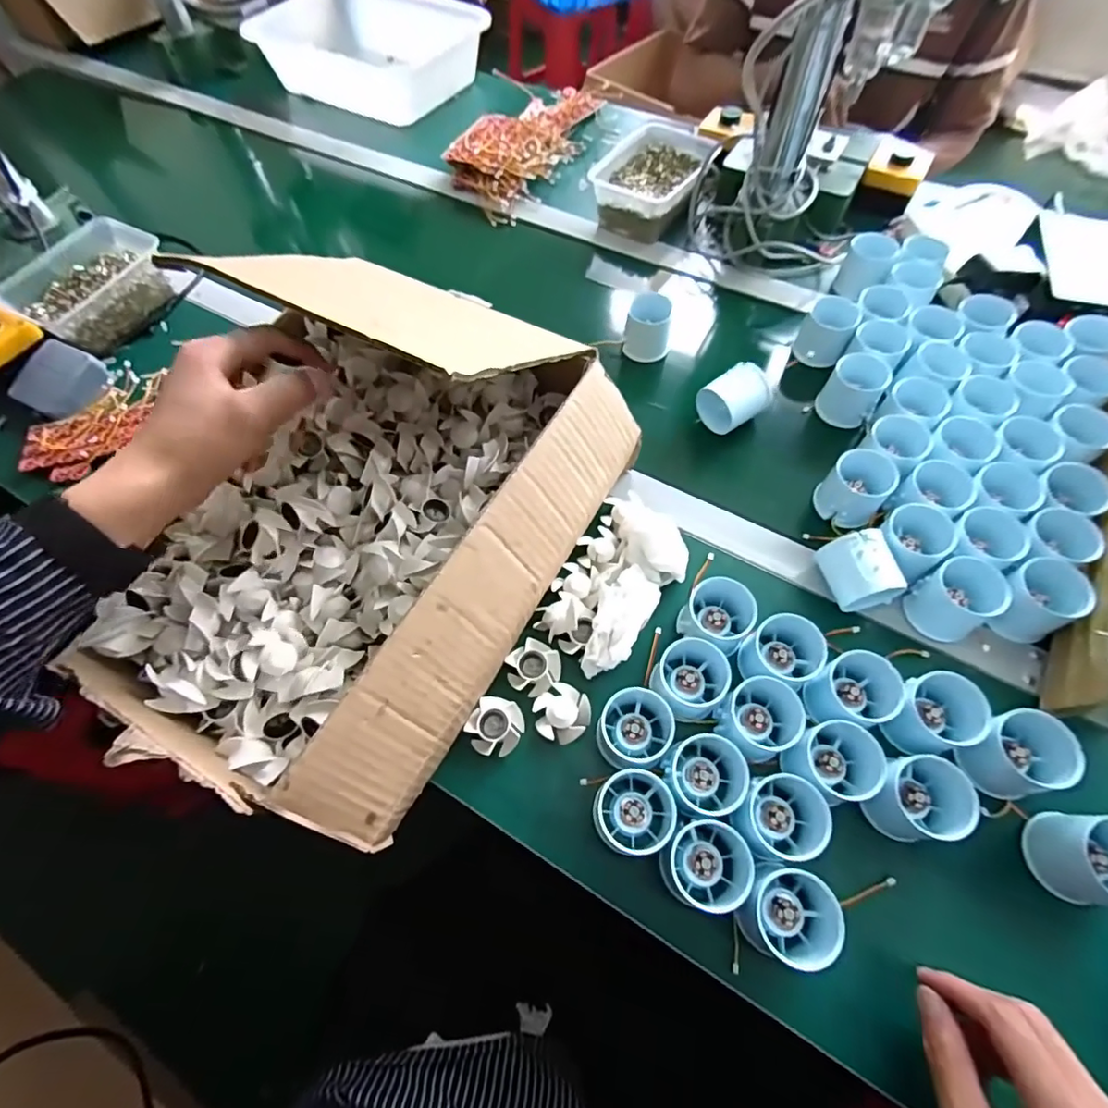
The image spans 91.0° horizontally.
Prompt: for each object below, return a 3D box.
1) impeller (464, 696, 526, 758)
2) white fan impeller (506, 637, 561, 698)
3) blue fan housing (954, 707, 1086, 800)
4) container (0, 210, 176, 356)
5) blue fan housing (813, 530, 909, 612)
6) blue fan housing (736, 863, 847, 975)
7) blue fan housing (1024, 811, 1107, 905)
[{"bbox_3d":[-0.046,0.135,0.425,0.040,0.016,0.042,-1,62,2],"label":"impeller"},{"bbox_3d":[-0.016,0.093,0.443,0.043,0.014,0.041,-1,62,2],"label":"white fan impeller"},{"bbox_3d":[0.322,0.140,0.379,0.055,0.045,0.050,-13,62,-4],"label":"blue fan housing"},{"bbox_3d":[-0.550,-0.324,0.659,0.136,0.055,0.172,28,67,16],"label":"container"},{"bbox_3d":[0.253,0.017,0.454,0.049,0.057,0.053,-14,62,-5],"label":"blue fan housing"},{"bbox_3d":[0.153,0.232,0.350,0.051,0.044,0.055,-1,62,2],"label":"blue fan housing"},{"bbox_3d":[0.349,0.198,0.353,0.050,0.056,0.050,-1,62,2],"label":"blue fan housing"}]

